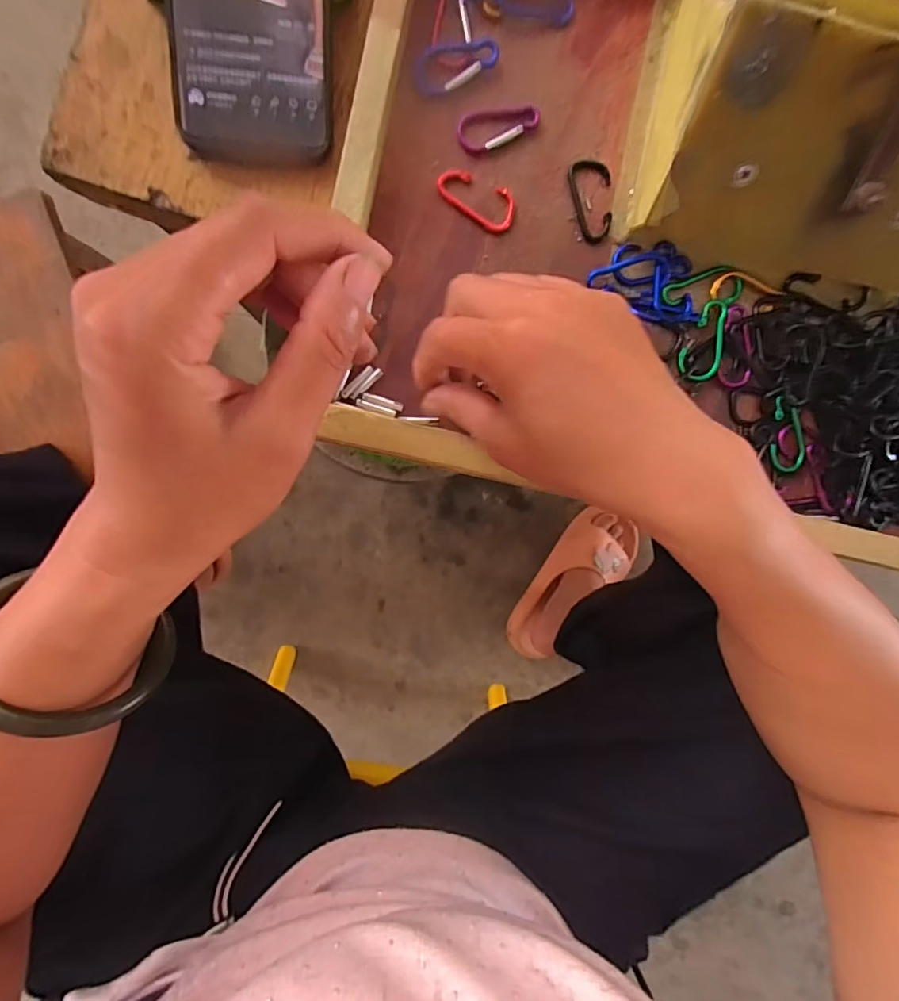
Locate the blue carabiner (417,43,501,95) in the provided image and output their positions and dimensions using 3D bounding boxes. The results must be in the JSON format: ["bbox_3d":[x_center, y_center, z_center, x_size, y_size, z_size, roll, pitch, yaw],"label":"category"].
[{"bbox_3d":[0.004,-0.229,0.281,0.045,0.006,0.023,-11,94,-4],"label":"blue carabiner"}]

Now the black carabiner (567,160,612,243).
[{"bbox_3d":[0.079,-0.163,0.290,0.023,0.004,0.043,-12,94,-4],"label":"black carabiner"}]

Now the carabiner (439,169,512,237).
[{"bbox_3d":[0.016,-0.162,0.285,0.043,0.004,0.023,34,90,-6],"label":"carabiner"}]

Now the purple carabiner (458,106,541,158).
[{"bbox_3d":[0.027,-0.200,0.285,0.045,0.004,0.023,-21,95,-4],"label":"purple carabiner"}]

